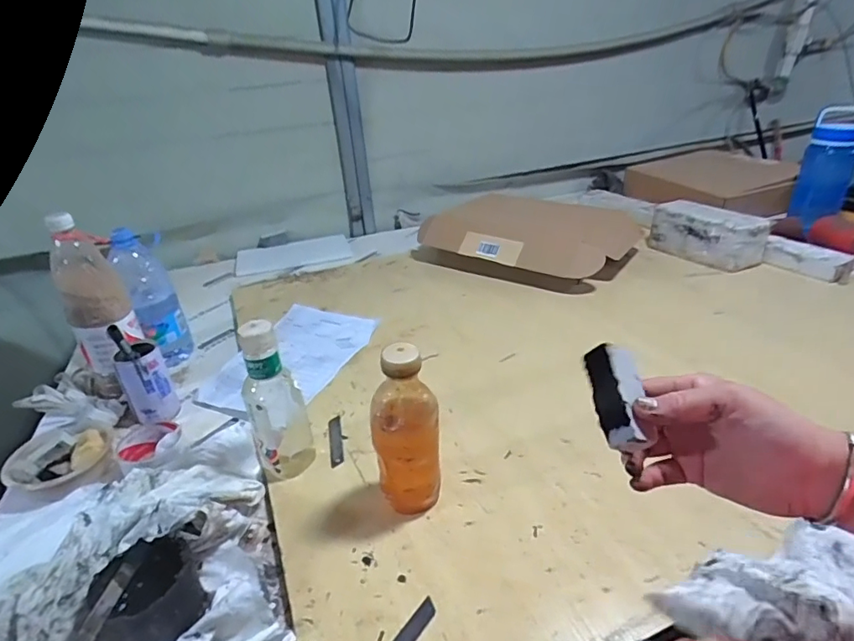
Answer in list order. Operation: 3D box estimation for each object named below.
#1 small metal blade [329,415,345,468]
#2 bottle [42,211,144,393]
[{"bbox_3d":[-0.127,0.165,0.714,0.017,0.004,0.097,-10,30,-9],"label":"small metal blade"},{"bbox_3d":[-0.507,-0.017,0.798,0.095,0.276,0.091,22,39,39],"label":"bottle"}]

